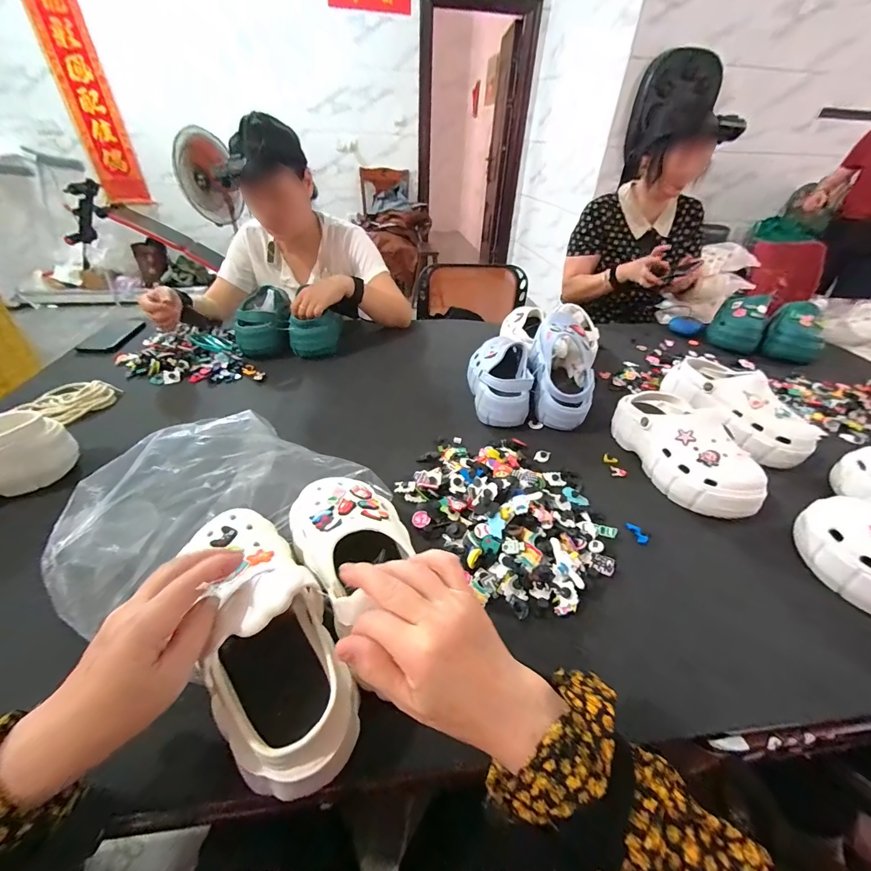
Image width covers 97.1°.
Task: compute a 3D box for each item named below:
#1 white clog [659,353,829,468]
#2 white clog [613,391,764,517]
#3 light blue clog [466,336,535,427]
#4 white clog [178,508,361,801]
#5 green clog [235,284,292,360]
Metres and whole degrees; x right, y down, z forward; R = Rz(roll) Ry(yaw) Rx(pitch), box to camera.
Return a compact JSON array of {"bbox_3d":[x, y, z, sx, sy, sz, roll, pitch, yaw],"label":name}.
[{"bbox_3d":[0.532,-0.053,0.695,0.101,0.101,0.252,-9,40,-16],"label":"white clog"},{"bbox_3d":[0.386,0.018,0.603,0.104,0.092,0.235,-4,38,-9],"label":"white clog"},{"bbox_3d":[0.122,-0.117,0.742,0.115,0.085,0.212,5,38,3],"label":"light blue clog"},{"bbox_3d":[-0.153,0.151,0.341,0.089,0.110,0.250,-17,43,-25],"label":"white clog"},{"bbox_3d":[-0.396,-0.270,0.892,0.115,0.107,0.189,-6,39,-12],"label":"green clog"}]

